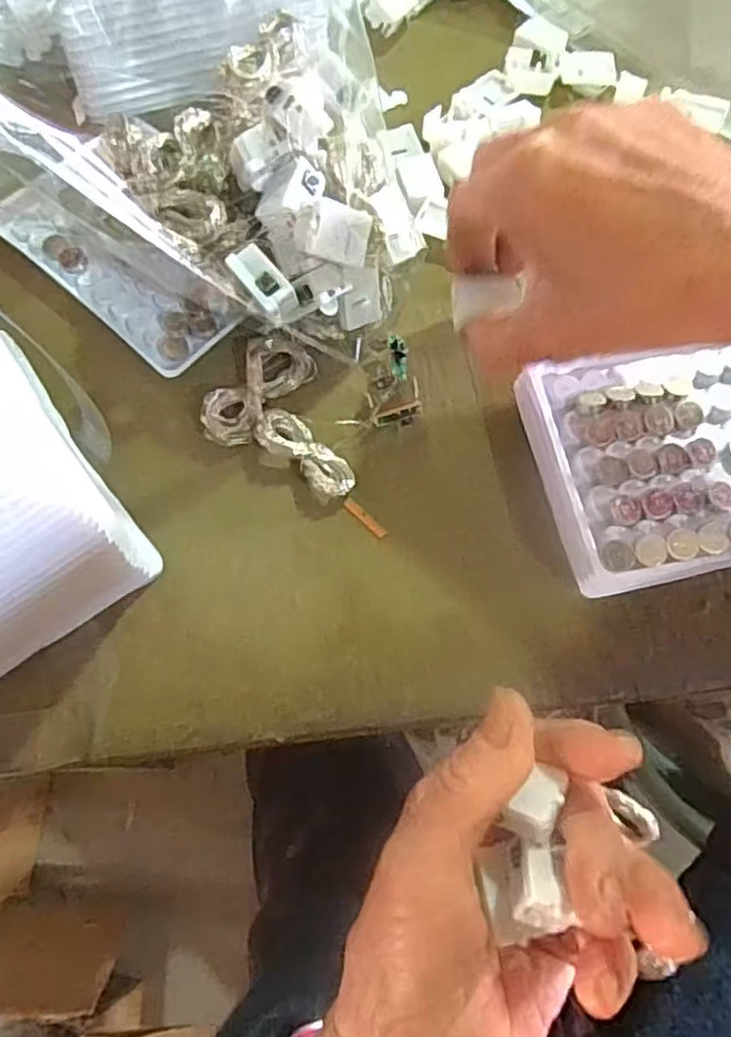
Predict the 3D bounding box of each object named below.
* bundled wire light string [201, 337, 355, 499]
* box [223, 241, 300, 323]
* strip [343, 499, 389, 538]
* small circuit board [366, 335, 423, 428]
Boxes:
[{"bbox_3d":[-0.028,-0.044,0.288,0.067,0.012,0.054,26,73,9],"label":"bundled wire light string"},{"bbox_3d":[-0.038,-0.087,0.259,0.014,0.013,0.030,-39,92,-11],"label":"box"},{"bbox_3d":[0.000,0.000,0.276,0.004,0.004,0.021,-42,76,-13],"label":"strip"},{"bbox_3d":[0.010,-0.056,0.291,0.021,0.016,0.036,-11,71,-4],"label":"small circuit board"}]

